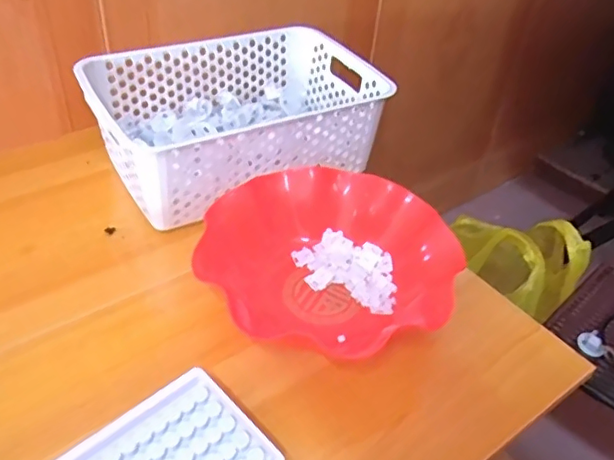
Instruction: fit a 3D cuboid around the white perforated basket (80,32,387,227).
[{"bbox_3d":[-0.081,-0.126,0.668,0.300,0.111,0.200,-19,47,-25],"label":"white perforated basket"}]

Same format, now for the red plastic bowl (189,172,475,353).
[{"bbox_3d":[0.022,0.024,0.543,0.225,0.064,0.185,5,42,-1],"label":"red plastic bowl"}]

